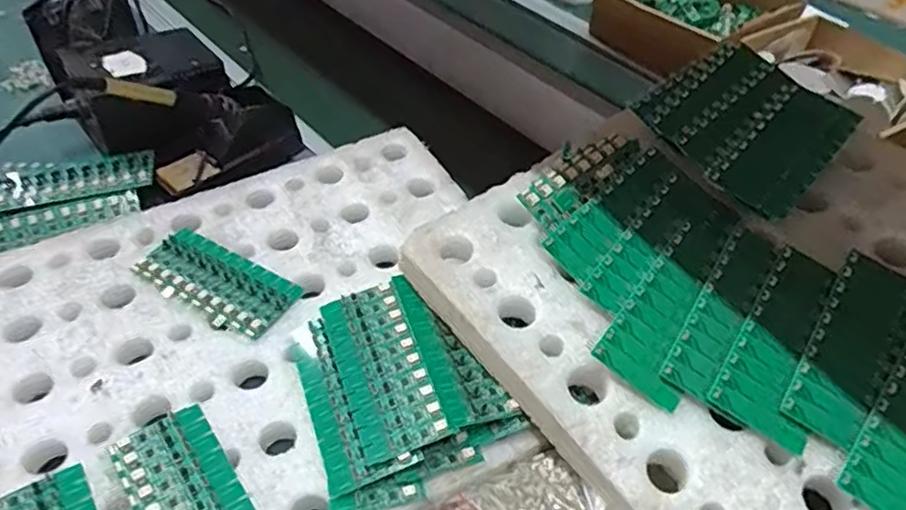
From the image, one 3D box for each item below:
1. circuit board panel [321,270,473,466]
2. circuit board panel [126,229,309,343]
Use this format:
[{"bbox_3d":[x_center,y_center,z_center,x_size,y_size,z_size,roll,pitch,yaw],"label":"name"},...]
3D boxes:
[{"bbox_3d":[-0.044,0.077,0.480,0.074,0.009,0.137,-21,51,-8],"label":"circuit board panel"},{"bbox_3d":[-0.199,0.021,0.558,0.137,0.008,0.066,23,50,19],"label":"circuit board panel"}]

